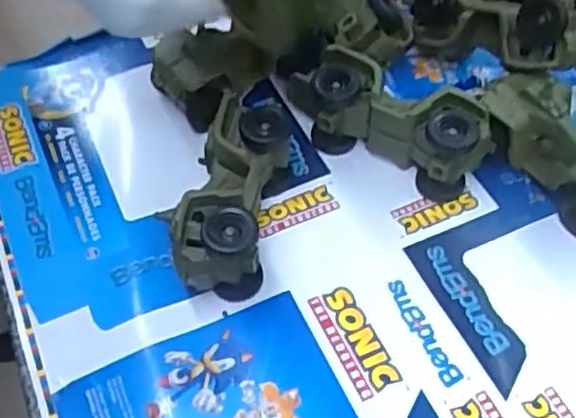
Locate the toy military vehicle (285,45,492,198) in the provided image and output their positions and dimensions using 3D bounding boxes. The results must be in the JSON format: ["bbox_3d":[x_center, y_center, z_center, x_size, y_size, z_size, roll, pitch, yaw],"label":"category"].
[{"bbox_3d":[0.083,-0.085,0.666,0.199,0.081,0.069,30,61,22],"label":"toy military vehicle"}]

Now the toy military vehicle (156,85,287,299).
[{"bbox_3d":[-0.051,-0.012,0.615,0.083,0.080,0.169,9,55,9],"label":"toy military vehicle"}]

